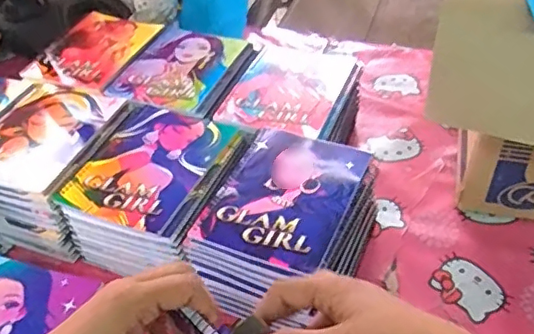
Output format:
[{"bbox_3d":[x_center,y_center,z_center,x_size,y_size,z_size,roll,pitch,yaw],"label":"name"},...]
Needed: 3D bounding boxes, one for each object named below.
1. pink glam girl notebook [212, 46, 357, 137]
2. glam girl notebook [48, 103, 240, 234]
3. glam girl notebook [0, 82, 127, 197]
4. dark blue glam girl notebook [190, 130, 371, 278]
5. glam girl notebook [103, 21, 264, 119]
[{"bbox_3d":[0.030,-0.112,0.807,0.149,0.009,0.192,14,45,18],"label":"pink glam girl notebook"},{"bbox_3d":[-0.149,-0.007,0.711,0.162,0.008,0.191,14,45,19],"label":"glam girl notebook"},{"bbox_3d":[-0.303,-0.044,0.772,0.153,0.014,0.195,11,44,16],"label":"glam girl notebook"},{"bbox_3d":[0.022,0.027,0.655,0.151,0.008,0.192,16,46,20],"label":"dark blue glam girl notebook"},{"bbox_3d":[-0.121,-0.152,0.865,0.178,0.013,0.202,16,46,20],"label":"glam girl notebook"}]

